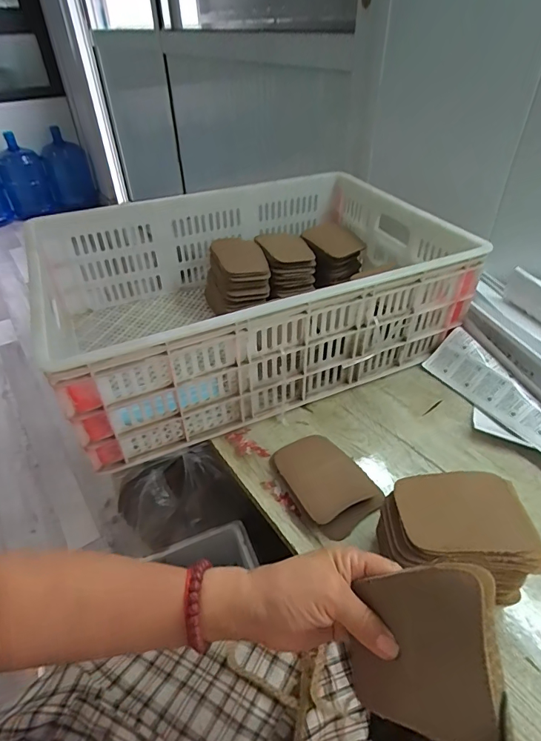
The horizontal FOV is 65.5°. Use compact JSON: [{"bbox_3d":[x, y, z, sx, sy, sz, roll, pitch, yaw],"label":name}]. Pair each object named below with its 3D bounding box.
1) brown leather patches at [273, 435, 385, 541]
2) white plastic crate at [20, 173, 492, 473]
[{"bbox_3d":[0.065,0.133,0.509,0.087,0.024,0.134,-22,44,-23],"label":"brown leather patches"},{"bbox_3d":[-0.035,-0.149,0.709,0.598,0.188,0.436,-18,43,-19],"label":"white plastic crate"}]

